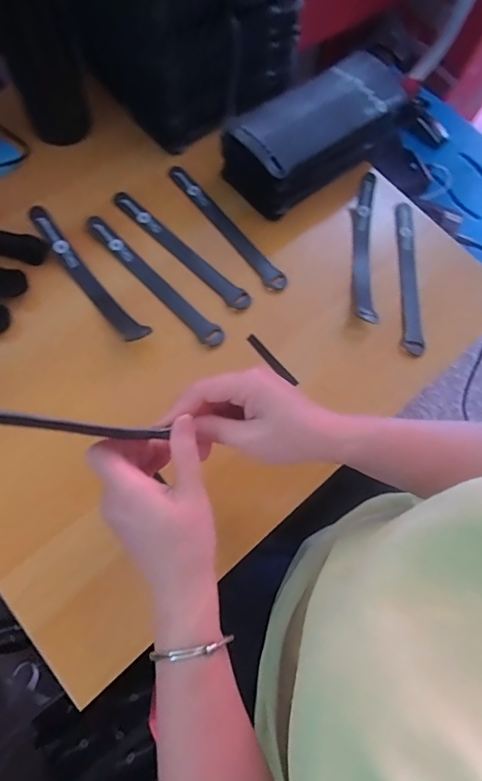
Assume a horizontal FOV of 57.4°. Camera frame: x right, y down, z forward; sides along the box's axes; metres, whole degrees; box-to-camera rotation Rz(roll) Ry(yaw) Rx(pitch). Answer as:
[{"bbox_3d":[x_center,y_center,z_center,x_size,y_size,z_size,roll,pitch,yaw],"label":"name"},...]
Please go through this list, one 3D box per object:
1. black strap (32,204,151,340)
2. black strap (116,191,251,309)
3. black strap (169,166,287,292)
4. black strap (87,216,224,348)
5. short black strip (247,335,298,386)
[{"bbox_3d":[-0.153,-0.111,0.447,0.021,0.039,0.183,-39,80,-16],"label":"black strap"},{"bbox_3d":[-0.067,-0.155,0.482,0.197,0.008,0.022,43,76,12],"label":"black strap"},{"bbox_3d":[-0.018,-0.187,0.496,0.022,0.009,0.203,-35,75,-12],"label":"black strap"},{"bbox_3d":[-0.092,-0.117,0.464,0.021,0.012,0.195,-43,77,-14],"label":"black strap"},{"bbox_3d":[0.031,-0.031,0.443,0.011,0.004,0.069,-37,76,-12],"label":"short black strip"}]

